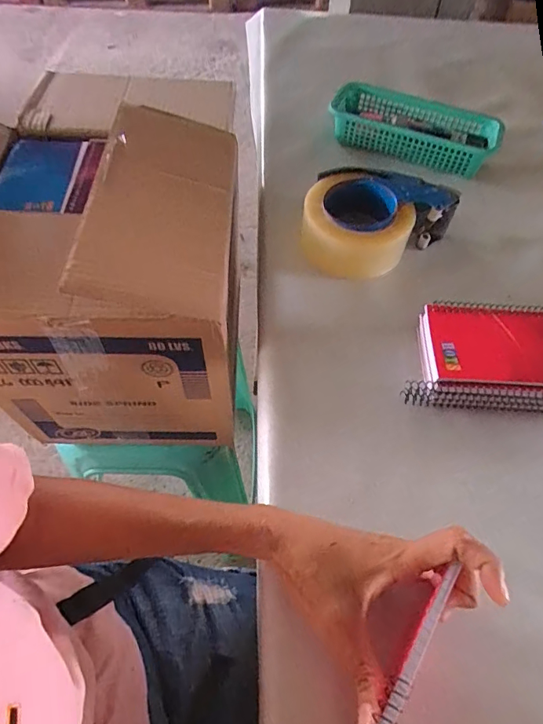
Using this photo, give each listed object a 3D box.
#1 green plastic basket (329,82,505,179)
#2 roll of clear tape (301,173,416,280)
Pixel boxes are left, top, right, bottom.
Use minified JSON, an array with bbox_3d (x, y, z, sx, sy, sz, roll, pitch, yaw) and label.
[{"bbox_3d":[0.193,-0.319,0.611,0.225,0.058,0.077,20,62,10],"label":"green plastic basket"},{"bbox_3d":[0.092,-0.153,0.500,0.117,0.052,0.111,1,60,0],"label":"roll of clear tape"}]

